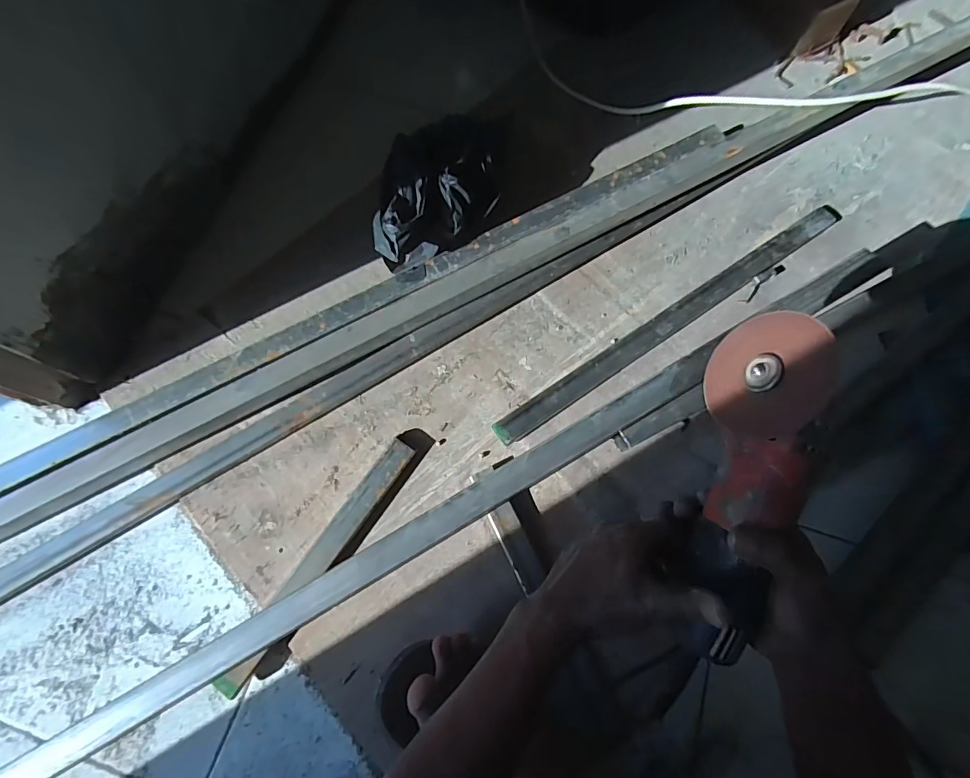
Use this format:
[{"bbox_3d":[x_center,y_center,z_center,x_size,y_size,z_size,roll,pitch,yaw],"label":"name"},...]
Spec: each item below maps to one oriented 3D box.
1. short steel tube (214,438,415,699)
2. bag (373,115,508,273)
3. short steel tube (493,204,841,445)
[{"bbox_3d":[-0.198,0.204,0.560,0.034,0.021,0.332,33,75,10],"label":"short steel tube"},{"bbox_3d":[-0.065,-0.267,0.633,0.154,0.092,0.210,11,73,3],"label":"bag"},{"bbox_3d":[0.278,-0.106,0.661,0.622,0.023,0.036,-33,75,-10],"label":"short steel tube"}]

